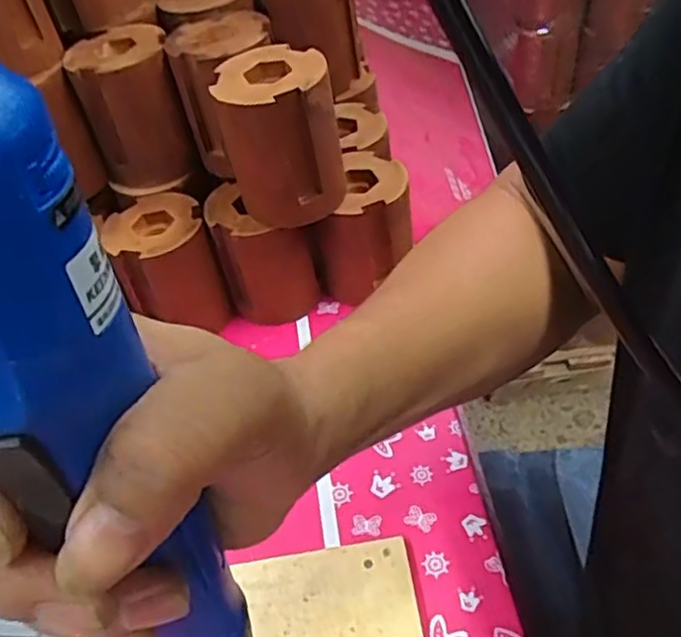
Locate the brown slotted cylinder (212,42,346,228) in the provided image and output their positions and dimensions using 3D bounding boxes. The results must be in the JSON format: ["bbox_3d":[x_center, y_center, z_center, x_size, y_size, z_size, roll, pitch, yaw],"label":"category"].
[{"bbox_3d":[-0.043,-0.125,0.475,0.075,0.104,0.076,-15,46,-6],"label":"brown slotted cylinder"}]

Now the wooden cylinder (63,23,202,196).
[{"bbox_3d":[-0.163,-0.165,0.535,0.073,0.104,0.079,-17,46,-8],"label":"wooden cylinder"}]

